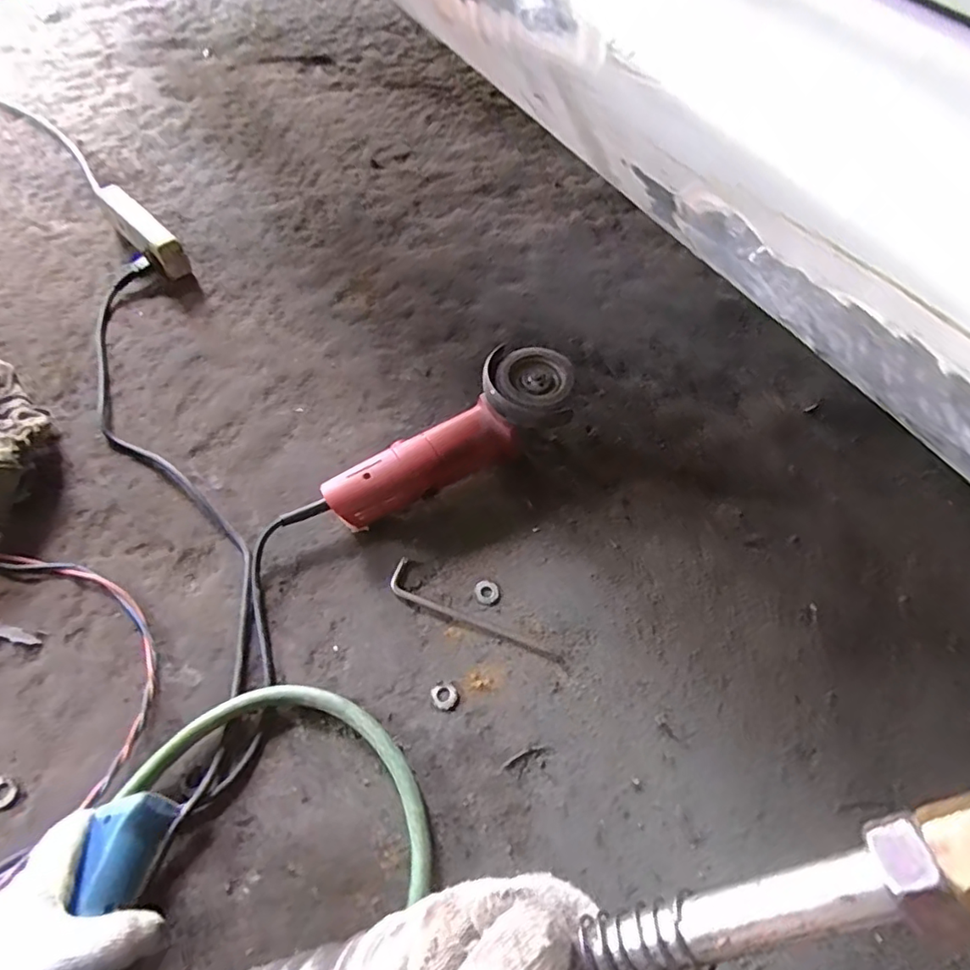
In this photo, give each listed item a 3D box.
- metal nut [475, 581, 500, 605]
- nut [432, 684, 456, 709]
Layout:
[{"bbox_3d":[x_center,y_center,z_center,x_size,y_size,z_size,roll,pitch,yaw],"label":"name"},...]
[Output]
[{"bbox_3d":[0.002,0.107,0.569,0.023,0.004,0.025,2,60,-3],"label":"metal nut"},{"bbox_3d":[-0.037,0.191,0.512,0.022,0.004,0.021,2,60,-3],"label":"nut"}]

